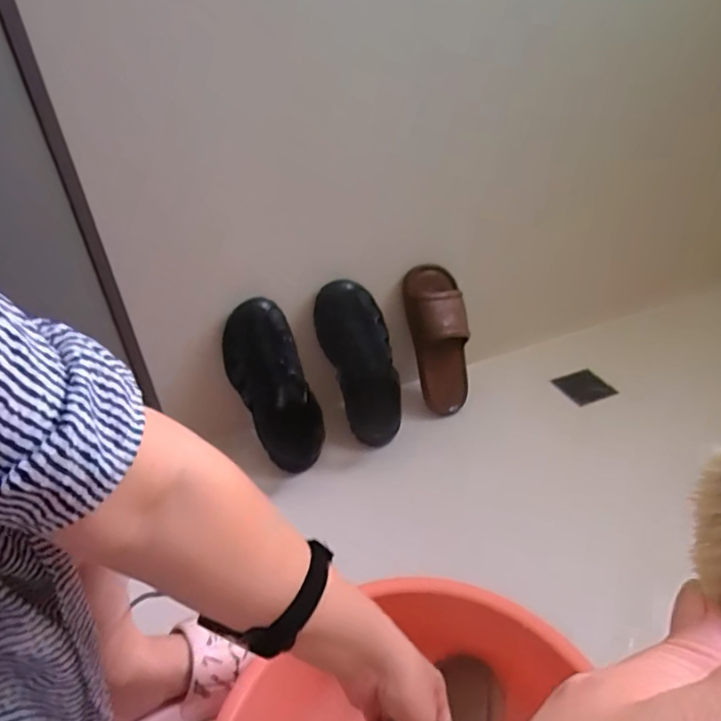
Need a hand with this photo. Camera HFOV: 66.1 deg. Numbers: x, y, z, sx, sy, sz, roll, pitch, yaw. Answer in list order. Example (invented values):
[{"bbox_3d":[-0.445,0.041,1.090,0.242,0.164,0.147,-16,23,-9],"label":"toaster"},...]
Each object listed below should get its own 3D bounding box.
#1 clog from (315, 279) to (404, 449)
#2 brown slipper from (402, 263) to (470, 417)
[{"bbox_3d":[-0.003,0.011,0.973,0.119,0.273,0.147,-11,28,-6],"label":"clog"},{"bbox_3d":[0.145,-0.033,1.051,0.103,0.281,0.112,-6,28,3],"label":"brown slipper"}]

